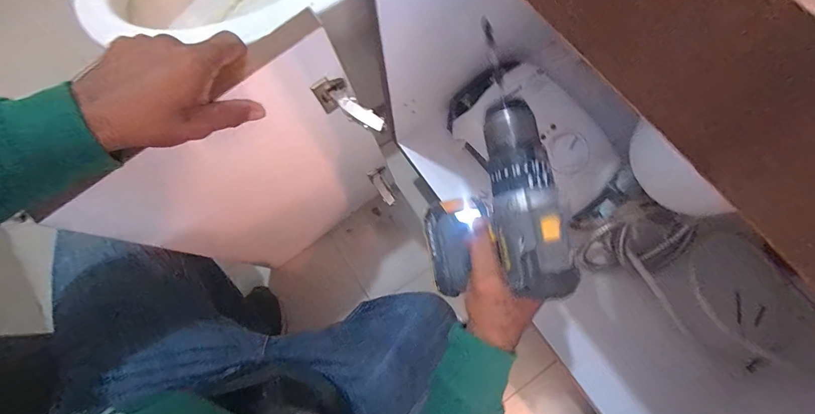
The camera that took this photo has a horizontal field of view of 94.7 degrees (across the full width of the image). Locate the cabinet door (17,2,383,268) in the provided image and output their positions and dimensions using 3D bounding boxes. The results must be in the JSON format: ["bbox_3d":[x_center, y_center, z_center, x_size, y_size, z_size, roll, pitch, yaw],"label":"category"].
[{"bbox_3d":[-0.197,-0.025,0.583,0.326,0.482,0.022,-36,75,-9],"label":"cabinet door"}]

